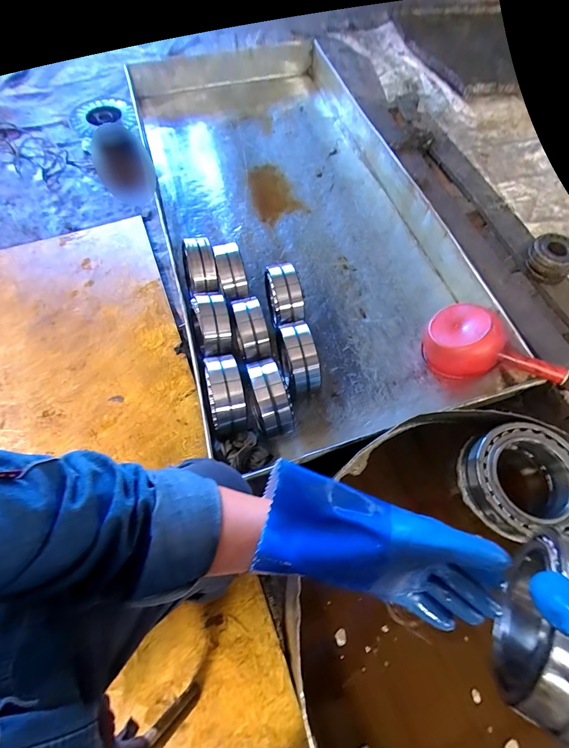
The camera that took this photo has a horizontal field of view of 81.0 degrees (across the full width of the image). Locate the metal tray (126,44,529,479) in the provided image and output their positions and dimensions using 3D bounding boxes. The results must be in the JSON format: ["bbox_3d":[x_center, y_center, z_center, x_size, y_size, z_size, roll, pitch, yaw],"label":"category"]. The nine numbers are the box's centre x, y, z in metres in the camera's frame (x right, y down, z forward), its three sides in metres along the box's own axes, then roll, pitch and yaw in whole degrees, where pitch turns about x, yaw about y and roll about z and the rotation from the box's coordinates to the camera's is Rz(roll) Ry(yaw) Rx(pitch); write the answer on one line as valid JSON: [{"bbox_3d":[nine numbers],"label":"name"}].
[{"bbox_3d":[0.020,-0.492,1.006,0.692,0.175,1.342,-16,66,-9],"label":"metal tray"}]

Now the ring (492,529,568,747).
[{"bbox_3d":[0.248,0.236,0.322,0.059,0.141,0.155,35,69,14],"label":"ring"}]

